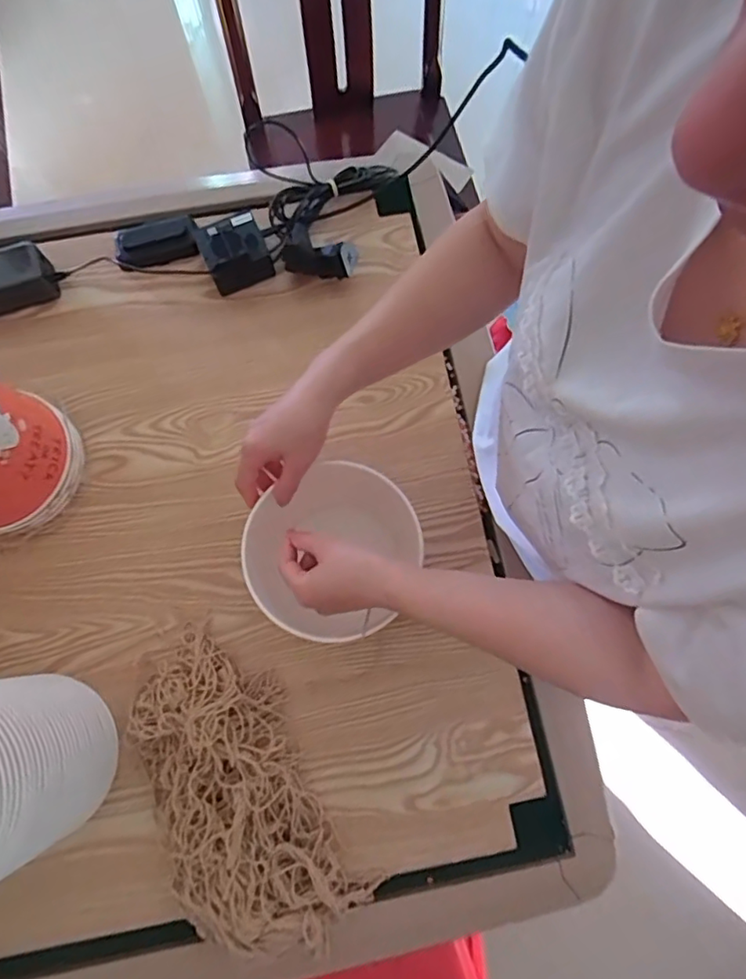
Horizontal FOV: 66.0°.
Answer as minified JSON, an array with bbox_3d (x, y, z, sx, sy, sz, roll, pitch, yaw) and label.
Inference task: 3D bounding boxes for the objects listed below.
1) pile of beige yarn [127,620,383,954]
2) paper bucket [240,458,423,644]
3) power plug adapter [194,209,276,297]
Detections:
[{"bbox_3d":[-0.141,0.293,0.567,0.150,0.068,0.304,-27,78,-8],"label":"pile of beige yarn"},{"bbox_3d":[-0.035,0.054,0.586,0.188,0.121,0.172,0,76,-2],"label":"paper bucket"},{"bbox_3d":[-0.173,-0.297,0.719,0.077,0.059,0.070,-23,78,-7],"label":"power plug adapter"}]

